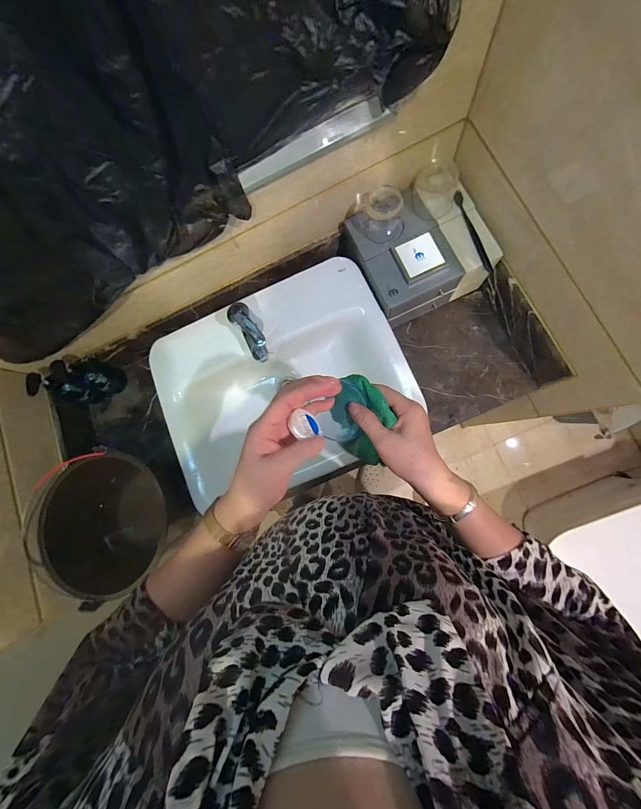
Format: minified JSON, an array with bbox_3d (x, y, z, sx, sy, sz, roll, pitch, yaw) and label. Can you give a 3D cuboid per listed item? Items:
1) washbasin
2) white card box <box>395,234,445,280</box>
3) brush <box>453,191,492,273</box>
[{"bbox_3d":[-0.086,-0.037,0.719,0.547,0.164,0.425,-24,81,5],"label":"washbasin"},{"bbox_3d":[0.202,-0.303,0.616,0.080,0.012,0.074,-24,81,4],"label":"white card box"},{"bbox_3d":[0.317,-0.356,0.623,0.017,0.018,0.181,-21,82,5],"label":"brush"}]

